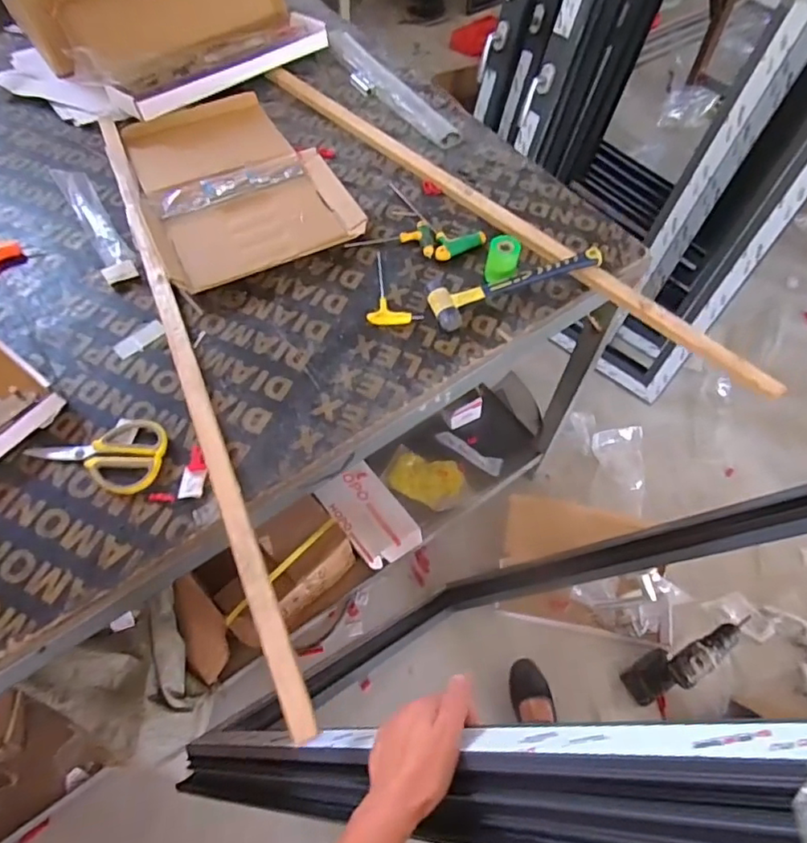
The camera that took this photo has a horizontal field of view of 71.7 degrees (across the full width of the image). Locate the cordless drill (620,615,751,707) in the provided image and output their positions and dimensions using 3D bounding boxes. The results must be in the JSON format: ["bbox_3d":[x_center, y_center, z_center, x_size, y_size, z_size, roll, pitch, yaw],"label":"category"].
[{"bbox_3d":[0.608,0.516,1.200,0.204,0.263,0.086,-18,61,-11],"label":"cordless drill"}]

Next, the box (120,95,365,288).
[{"bbox_3d":[-0.286,-0.404,0.915,0.290,0.039,0.436,-25,63,-15],"label":"box"}]

